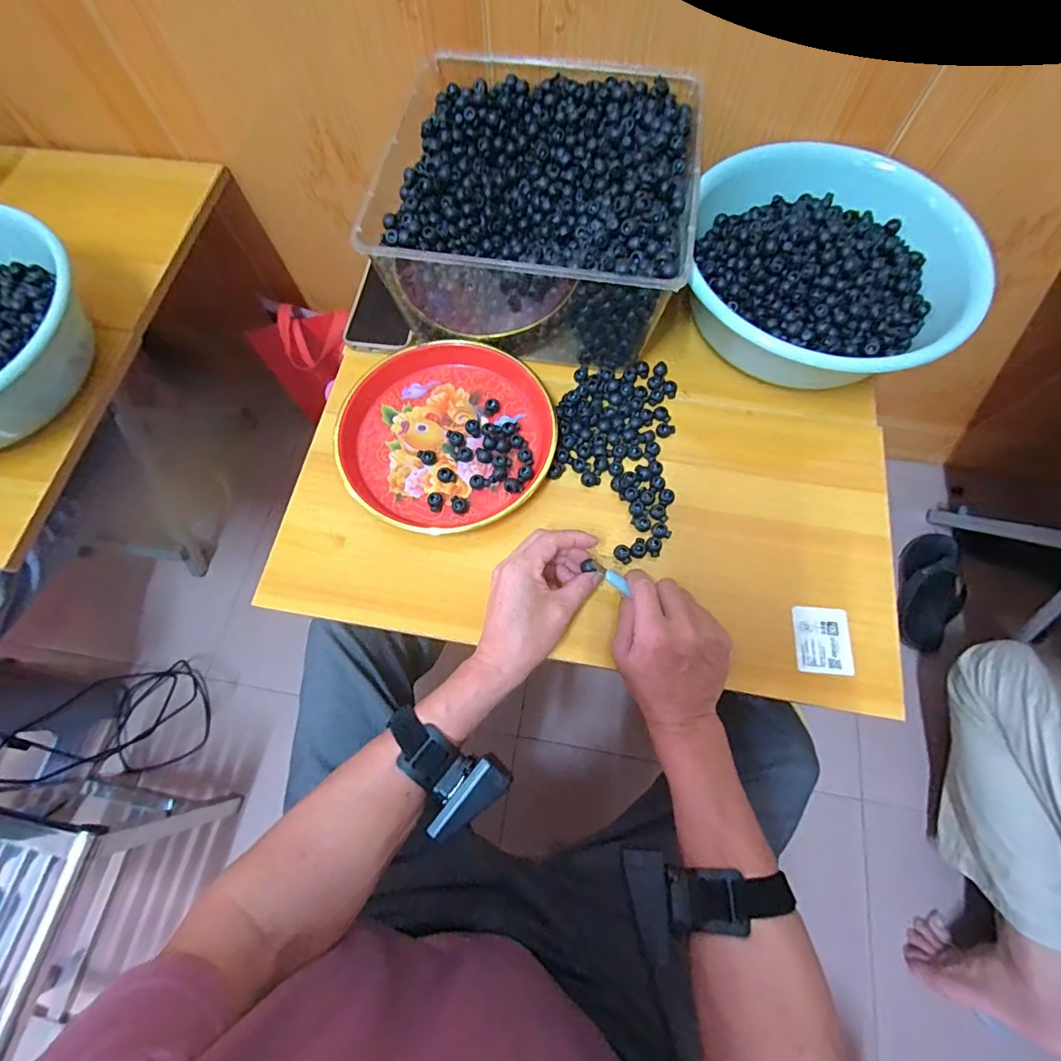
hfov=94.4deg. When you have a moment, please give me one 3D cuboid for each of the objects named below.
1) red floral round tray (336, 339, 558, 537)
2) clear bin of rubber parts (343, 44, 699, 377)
[{"bbox_3d":[-0.086,-0.103,0.507,0.210,0.026,0.208,0,70,1],"label":"red floral round tray"},{"bbox_3d":[0.010,-0.328,0.531,0.282,0.147,0.266,9,70,4],"label":"clear bin of rubber parts"}]

